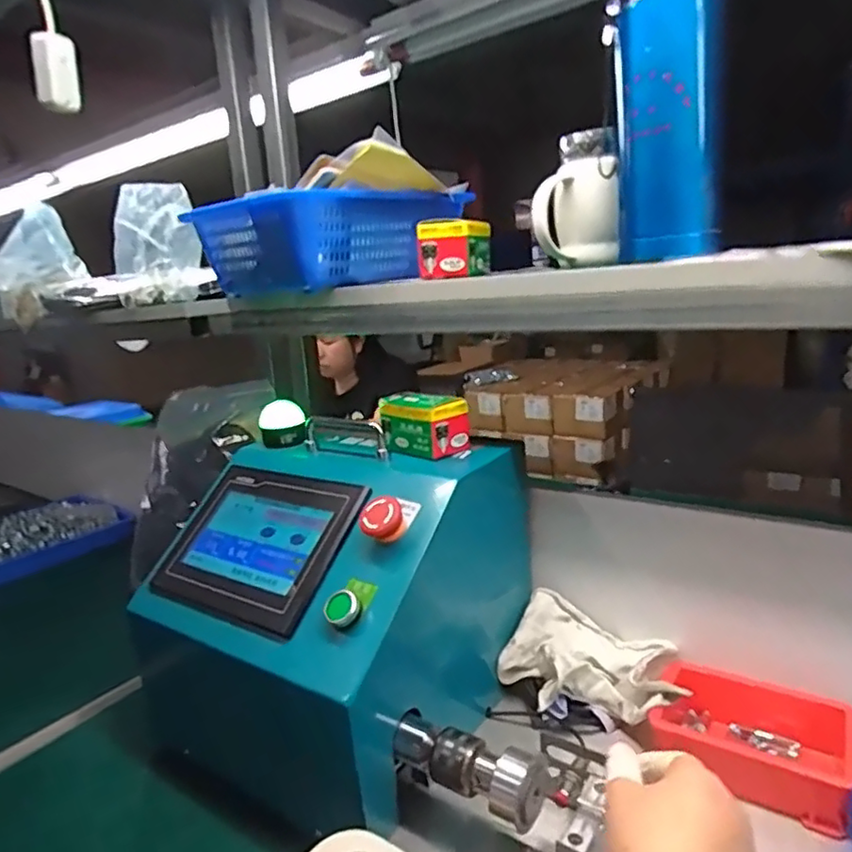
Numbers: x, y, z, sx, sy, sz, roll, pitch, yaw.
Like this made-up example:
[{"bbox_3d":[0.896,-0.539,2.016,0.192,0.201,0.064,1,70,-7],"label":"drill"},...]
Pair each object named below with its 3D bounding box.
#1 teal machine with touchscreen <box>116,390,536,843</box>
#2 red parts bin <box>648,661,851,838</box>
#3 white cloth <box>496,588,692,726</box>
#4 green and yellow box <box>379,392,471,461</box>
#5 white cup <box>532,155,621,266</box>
[{"bbox_3d":[-0.099,0.179,0.661,0.328,0.302,0.305,6,18,38],"label":"teal machine with touchscreen"},{"bbox_3d":[0.275,0.263,0.528,0.152,0.049,0.099,5,18,36],"label":"red parts bin"},{"bbox_3d":[0.163,0.231,0.612,0.172,0.057,0.108,2,16,27],"label":"white cloth"},{"bbox_3d":[-0.005,0.001,0.632,0.059,0.063,0.082,-17,18,-39],"label":"green and yellow box"},{"bbox_3d":[0.132,-0.191,0.561,0.070,0.089,0.083,-3,14,9],"label":"white cup"}]

